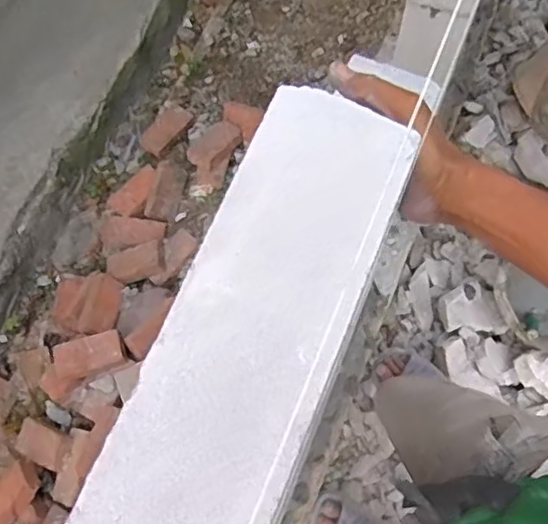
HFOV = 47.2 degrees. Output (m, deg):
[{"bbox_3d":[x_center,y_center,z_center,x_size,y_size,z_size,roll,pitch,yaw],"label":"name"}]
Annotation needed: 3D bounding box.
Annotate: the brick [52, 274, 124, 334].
[{"bbox_3d":[-0.476,0.112,1.611,0.184,0.064,0.160,2,71,3],"label":"brick"}]

